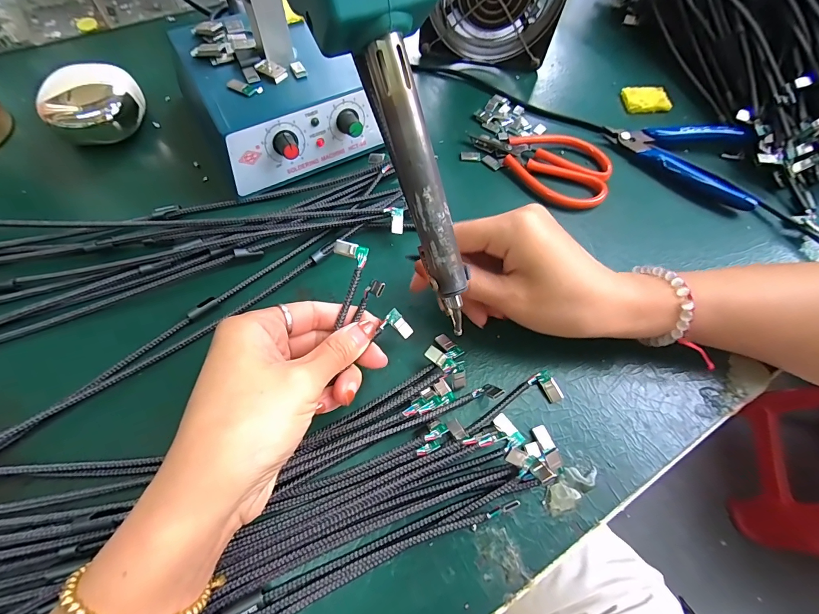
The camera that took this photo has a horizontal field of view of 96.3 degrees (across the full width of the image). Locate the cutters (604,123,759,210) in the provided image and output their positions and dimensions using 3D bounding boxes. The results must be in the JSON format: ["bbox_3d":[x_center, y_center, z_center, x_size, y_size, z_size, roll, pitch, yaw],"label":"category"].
[{"bbox_3d":[0.227,-0.131,0.302,0.118,0.018,0.074,31,67,10],"label":"cutters"}]

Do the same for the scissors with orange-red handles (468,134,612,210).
[{"bbox_3d":[0.105,-0.119,0.297,0.111,0.011,0.066,22,72,8],"label":"scissors with orange-red handles"}]

